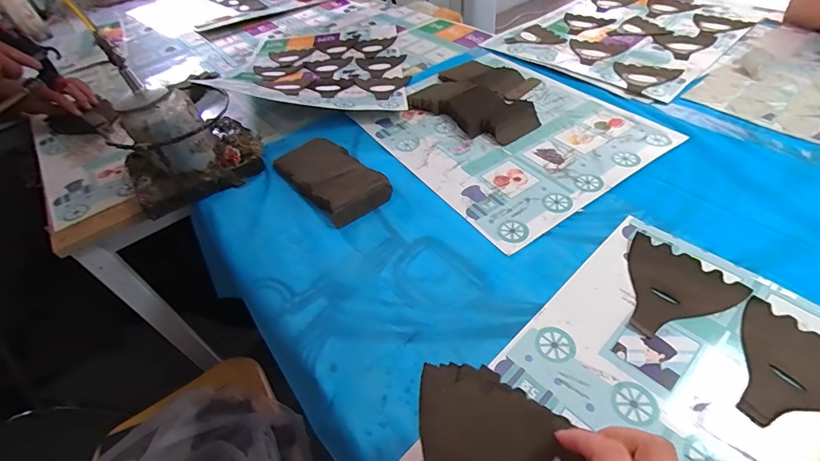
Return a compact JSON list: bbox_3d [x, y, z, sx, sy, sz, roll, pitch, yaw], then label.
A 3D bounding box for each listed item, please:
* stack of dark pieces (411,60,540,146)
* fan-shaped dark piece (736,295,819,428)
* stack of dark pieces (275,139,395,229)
[{"bbox_3d":[0.146,-0.267,0.749,0.253,0.028,0.226,32,59,30],"label":"stack of dark pieces"},{"bbox_3d":[0.359,0.137,0.361,0.125,0.005,0.116,-32,50,-19],"label":"fan-shaped dark piece"},{"bbox_3d":[-0.132,-0.092,0.629,0.106,0.029,0.213,-36,54,-24],"label":"stack of dark pieces"}]

